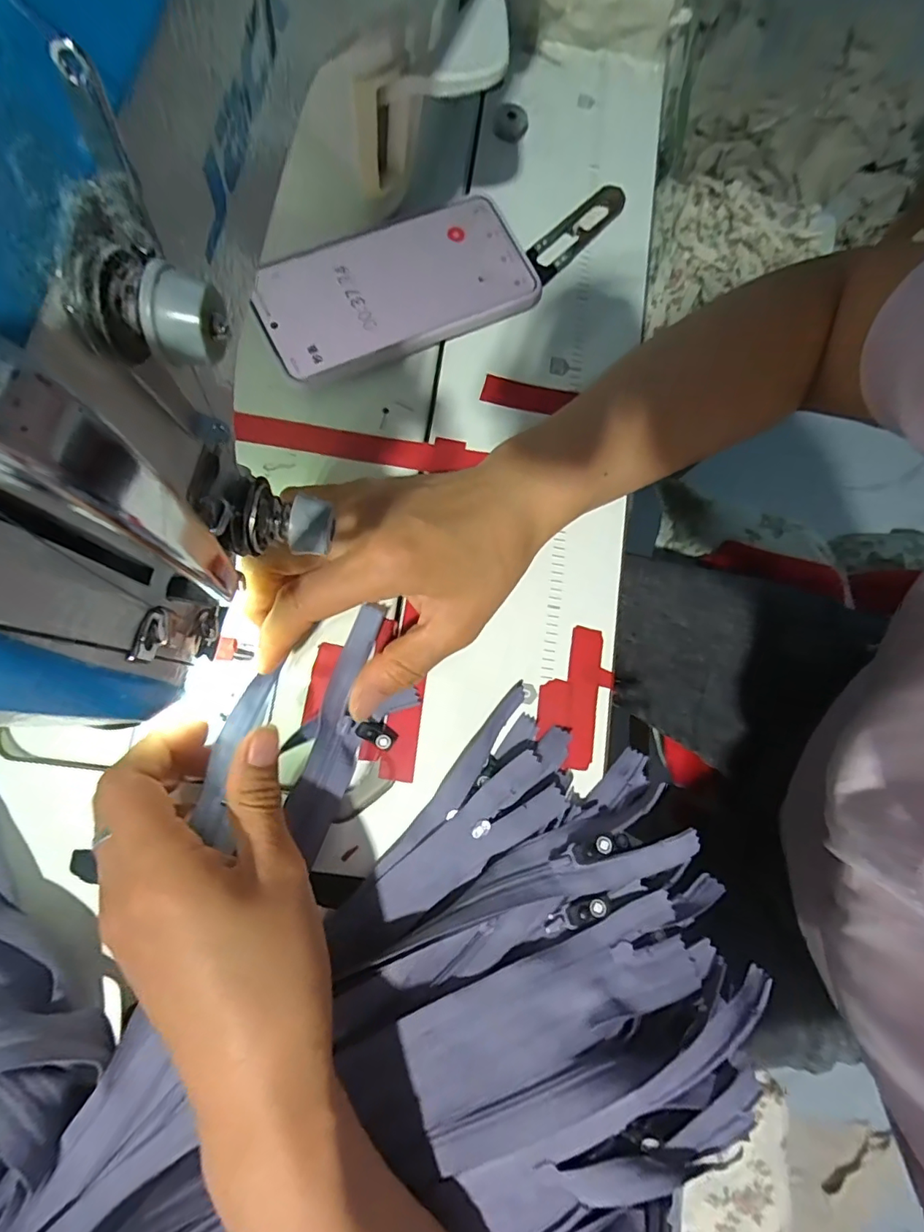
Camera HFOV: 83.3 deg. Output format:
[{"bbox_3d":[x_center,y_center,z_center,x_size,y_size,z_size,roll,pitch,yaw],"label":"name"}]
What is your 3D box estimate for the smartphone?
[{"bbox_3d":[-0.037,-0.187,0.296,0.153,0.010,0.073,-26,88,-10],"label":"smartphone"}]

